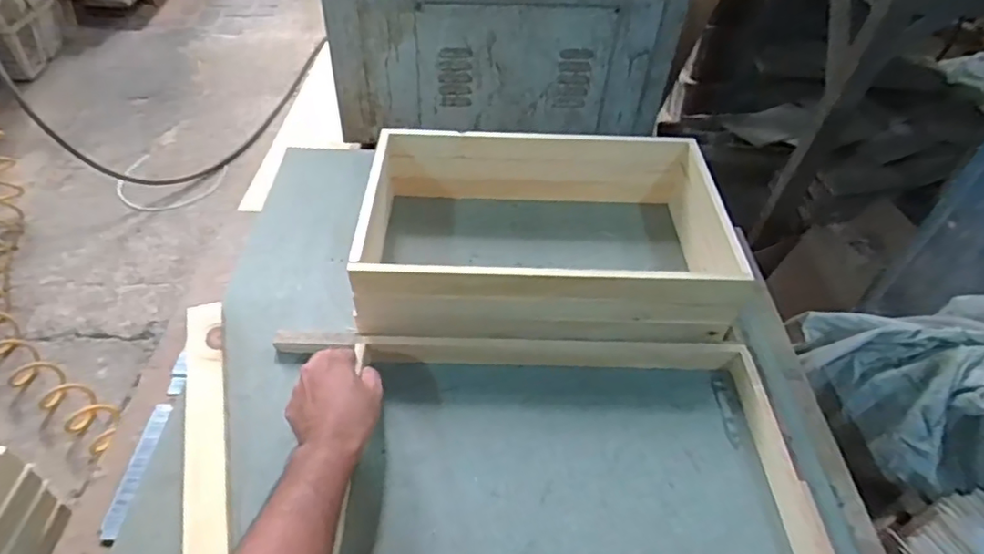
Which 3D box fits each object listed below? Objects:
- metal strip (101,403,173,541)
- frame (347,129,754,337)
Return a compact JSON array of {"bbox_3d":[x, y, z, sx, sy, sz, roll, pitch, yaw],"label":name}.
[{"bbox_3d":[-0.310,0.166,0.508,0.016,0.007,0.124,1,46,-2],"label":"metal strip"},{"bbox_3d":[0.054,-0.052,0.654,0.390,0.095,0.267,-2,46,-5],"label":"frame"}]

